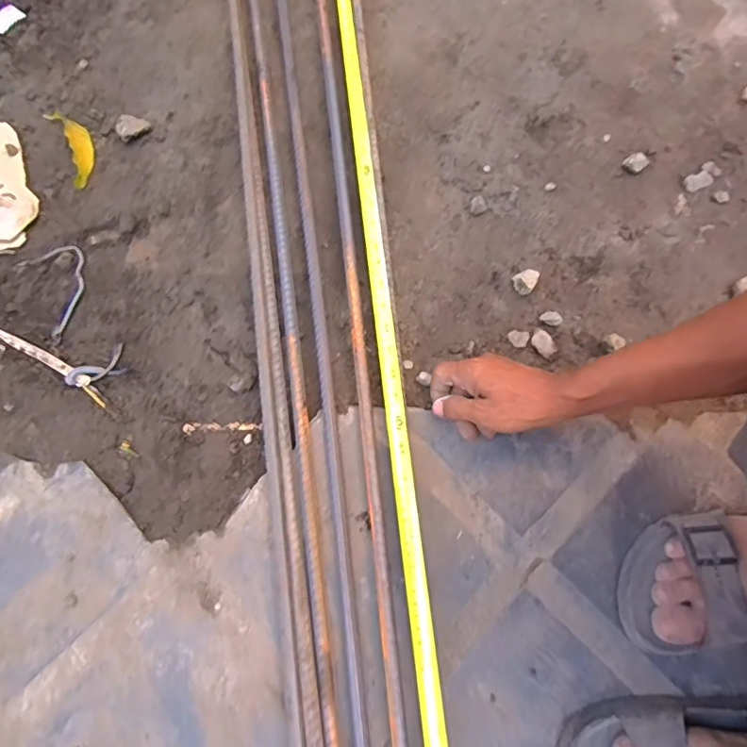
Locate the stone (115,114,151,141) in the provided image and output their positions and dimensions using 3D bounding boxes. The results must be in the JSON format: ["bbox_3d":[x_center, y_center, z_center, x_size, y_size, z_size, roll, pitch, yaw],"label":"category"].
[{"bbox_3d":[-0.297,-0.303,0.652,0.025,0.025,0.038,41,77,10],"label":"stone"}]

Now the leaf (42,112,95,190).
[{"bbox_3d":[-0.363,-0.280,0.637,0.037,0.027,0.125,-27,76,-8],"label":"leaf"}]

